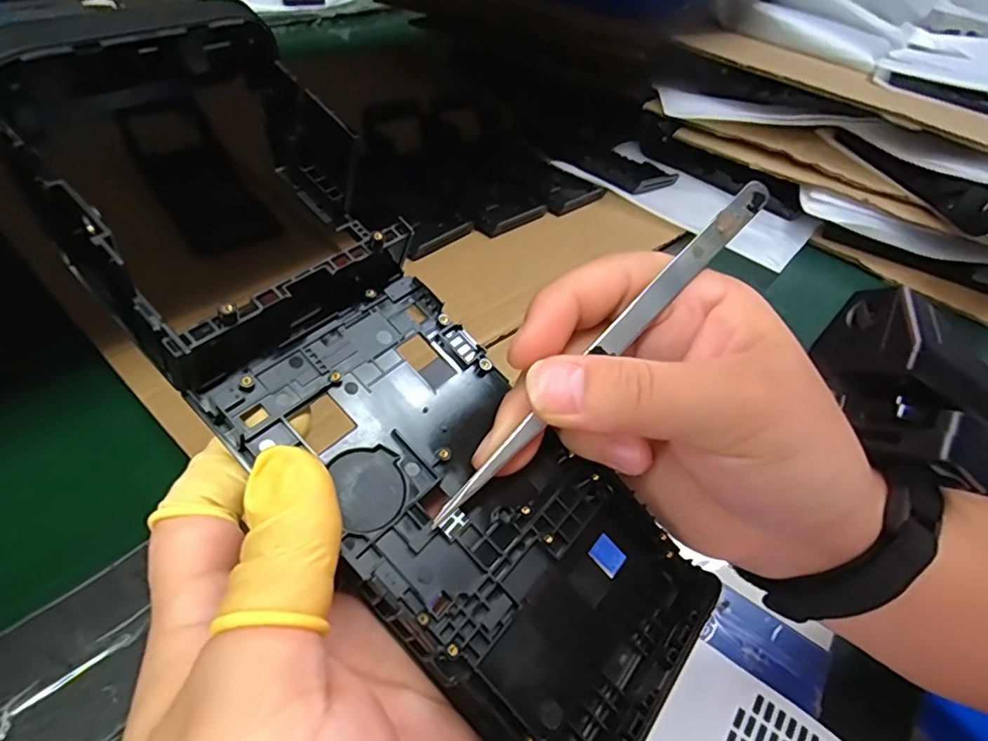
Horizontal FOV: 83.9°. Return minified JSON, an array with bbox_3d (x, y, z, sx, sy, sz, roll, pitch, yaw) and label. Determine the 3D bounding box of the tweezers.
[{"bbox_3d":[0.032,-0.008,0.150,0.130,0.005,0.007,-44,61,-9],"label":"tweezers"}]

